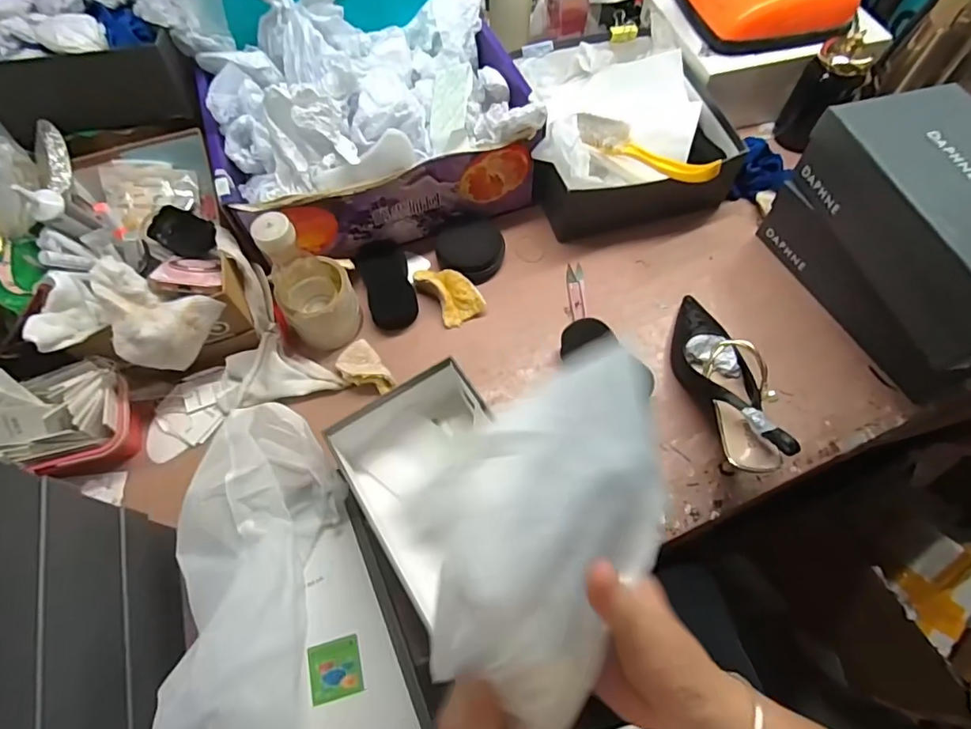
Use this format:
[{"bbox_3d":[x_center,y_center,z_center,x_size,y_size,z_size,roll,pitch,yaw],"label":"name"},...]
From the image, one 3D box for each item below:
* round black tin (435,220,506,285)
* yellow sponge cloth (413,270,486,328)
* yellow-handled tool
[{"bbox_3d":[-0.019,-0.158,0.693,0.083,0.033,0.094,27,67,14],"label":"round black tin"},{"bbox_3d":[-0.048,-0.096,0.671,0.056,0.032,0.090,-34,68,-15],"label":"yellow sponge cloth"},{"bbox_3d":[0.202,-0.283,0.665,0.207,0.049,0.041,37,70,17],"label":"yellow-handled tool"}]

